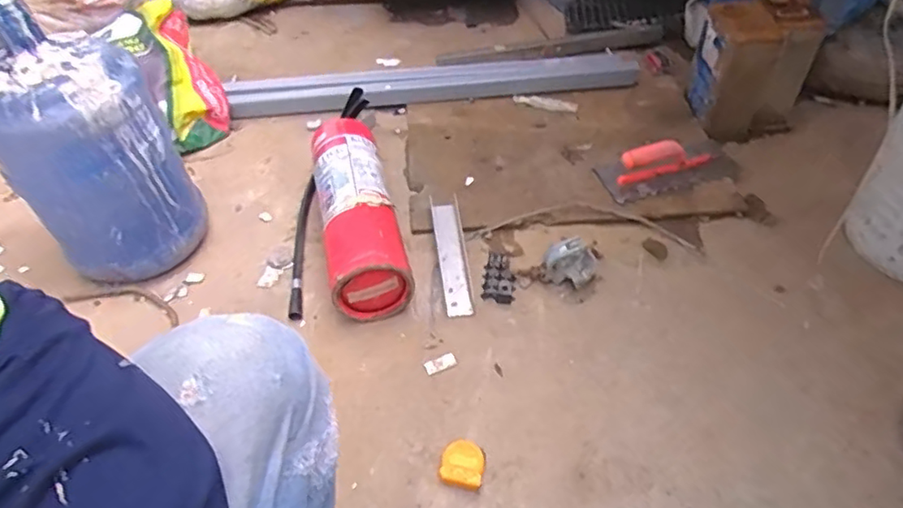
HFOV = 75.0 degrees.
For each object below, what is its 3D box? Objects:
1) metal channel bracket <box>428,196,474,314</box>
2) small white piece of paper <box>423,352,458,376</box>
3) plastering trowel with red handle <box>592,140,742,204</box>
[{"bbox_3d":[-0.001,-0.005,1.087,0.053,0.014,0.280,-7,48,-1],"label":"metal channel bracket"},{"bbox_3d":[-0.017,0.175,0.938,0.051,0.004,0.024,-22,50,-15],"label":"small white piece of paper"},{"bbox_3d":[0.441,-0.192,1.175,0.277,0.079,0.116,-12,48,-6],"label":"plastering trowel with red handle"}]

